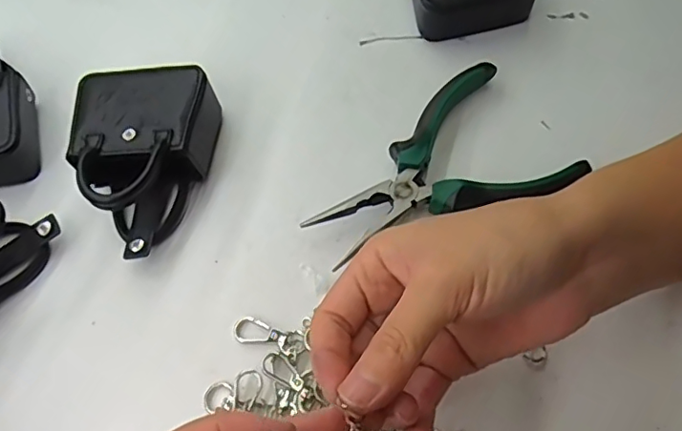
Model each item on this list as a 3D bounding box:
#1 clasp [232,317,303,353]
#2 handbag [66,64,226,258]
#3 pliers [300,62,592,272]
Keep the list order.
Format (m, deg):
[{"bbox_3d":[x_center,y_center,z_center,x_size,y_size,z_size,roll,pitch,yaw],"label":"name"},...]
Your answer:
[{"bbox_3d":[-0.038,0.061,0.288,0.036,0.005,0.013,12,65,8],"label":"clasp"},{"bbox_3d":[-0.115,-0.033,0.319,0.075,0.039,0.106,1,63,3],"label":"handbag"},{"bbox_3d":[0.052,-0.025,0.319,0.148,0.024,0.089,-27,65,-11],"label":"pliers"}]

